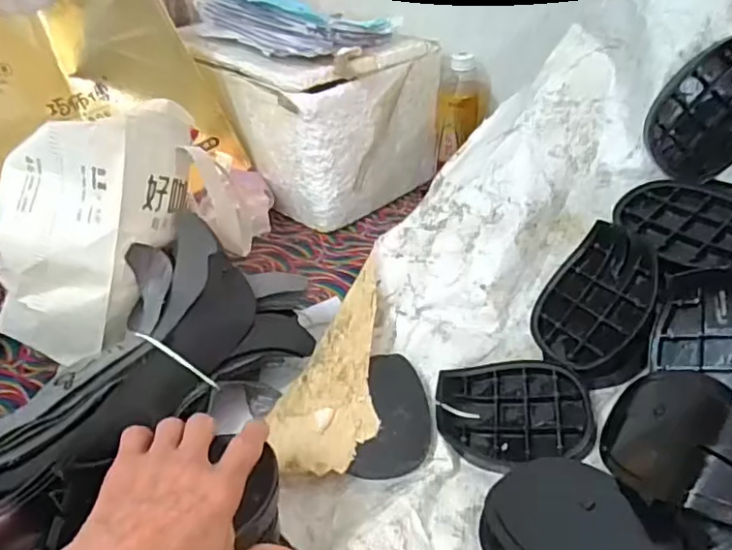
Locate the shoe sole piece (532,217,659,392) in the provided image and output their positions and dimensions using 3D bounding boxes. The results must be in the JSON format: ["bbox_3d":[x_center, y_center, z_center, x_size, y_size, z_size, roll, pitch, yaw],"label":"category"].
[{"bbox_3d":[0.190,0.024,0.498,0.092,0.023,0.132,8,70,40],"label":"shoe sole piece"}]

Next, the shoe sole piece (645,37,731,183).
[{"bbox_3d":[0.318,-0.150,0.550,0.091,0.121,0.014,46,27,3],"label":"shoe sole piece"}]

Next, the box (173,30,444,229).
[{"bbox_3d":[-0.061,-0.235,0.846,0.243,0.198,0.260,-28,42,-30],"label":"box"}]

